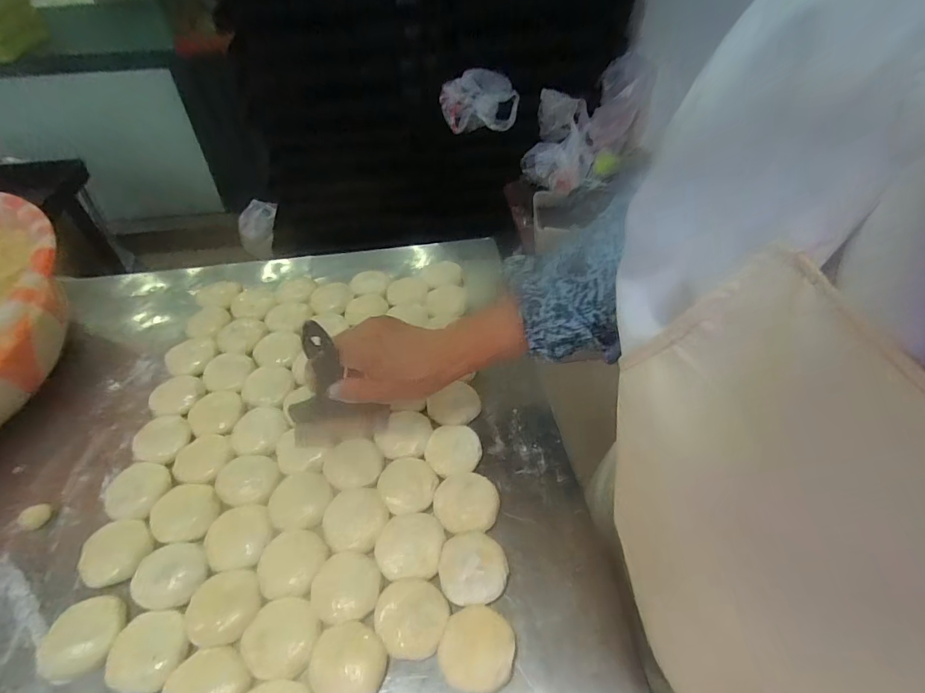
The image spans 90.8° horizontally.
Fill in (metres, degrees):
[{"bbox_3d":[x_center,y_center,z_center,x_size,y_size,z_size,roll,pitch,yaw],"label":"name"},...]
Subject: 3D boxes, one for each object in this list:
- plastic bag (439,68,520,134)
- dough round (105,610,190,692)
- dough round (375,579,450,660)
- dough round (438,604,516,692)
[{"bbox_3d":[0.046,-0.646,1.206,0.197,0.145,0.056,7,49,7],"label":"plastic bag"},{"bbox_3d":[-0.256,0.253,0.378,0.062,0.020,0.056,-1,48,0],"label":"dough round"},{"bbox_3d":[-0.044,0.232,0.389,0.060,0.018,0.057,0,48,0],"label":"dough round"},{"bbox_3d":[0.012,0.248,0.374,0.057,0.019,0.058,0,48,0],"label":"dough round"}]

